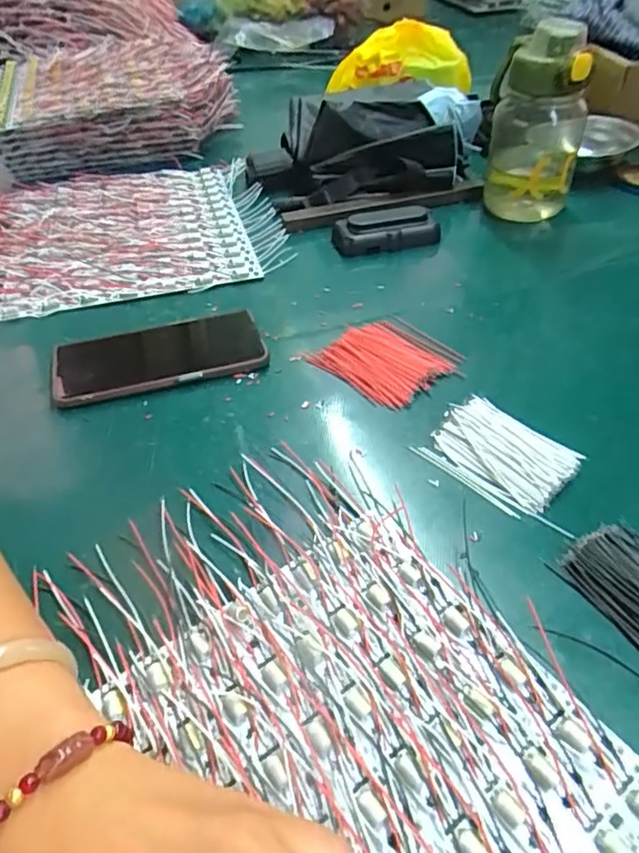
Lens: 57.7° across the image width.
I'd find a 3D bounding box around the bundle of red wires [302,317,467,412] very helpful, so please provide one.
[{"bbox_3d":[0.053,-0.055,0.459,0.097,0.010,0.080,35,56,30],"label":"bundle of red wires"}]

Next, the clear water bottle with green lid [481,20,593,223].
[{"bbox_3d":[0.223,-0.308,0.591,0.090,0.172,0.097,15,48,16],"label":"clear water bottle with green lid"}]

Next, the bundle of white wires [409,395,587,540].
[{"bbox_3d":[0.120,0.018,0.376,0.096,0.013,0.064,34,55,29],"label":"bundle of white wires"}]

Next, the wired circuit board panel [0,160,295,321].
[{"bbox_3d":[-0.225,-0.211,0.626,0.340,0.018,0.274,-10,47,-8],"label":"wired circuit board panel"}]

